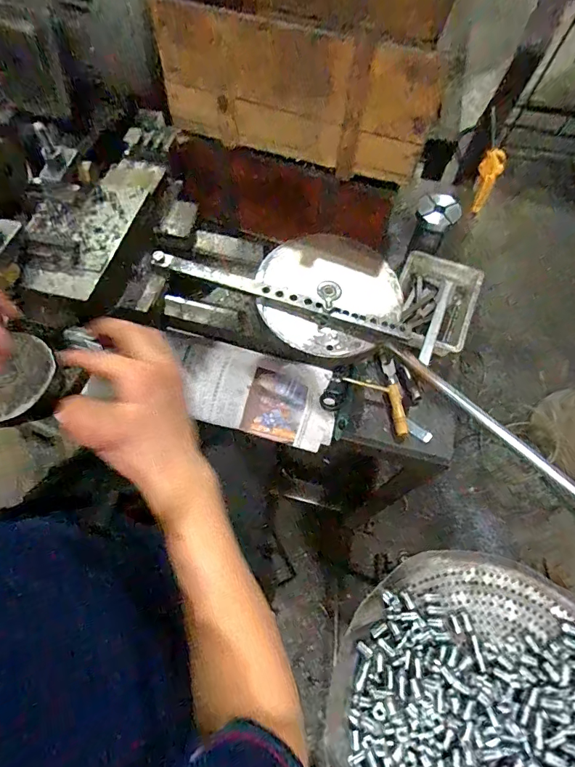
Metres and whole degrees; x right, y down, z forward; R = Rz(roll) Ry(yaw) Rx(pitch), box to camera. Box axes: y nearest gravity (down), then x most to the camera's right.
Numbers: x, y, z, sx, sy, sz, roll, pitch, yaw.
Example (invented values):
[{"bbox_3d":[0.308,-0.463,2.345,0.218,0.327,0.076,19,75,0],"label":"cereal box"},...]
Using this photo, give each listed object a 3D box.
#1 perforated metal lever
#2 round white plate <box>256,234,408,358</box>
[{"bbox_3d":[-0.003,-0.110,0.515,0.343,0.010,0.027,19,64,6],"label":"perforated metal lever"},{"bbox_3d":[0.055,-0.119,0.533,0.182,0.023,0.178,1,64,-3],"label":"round white plate"}]

